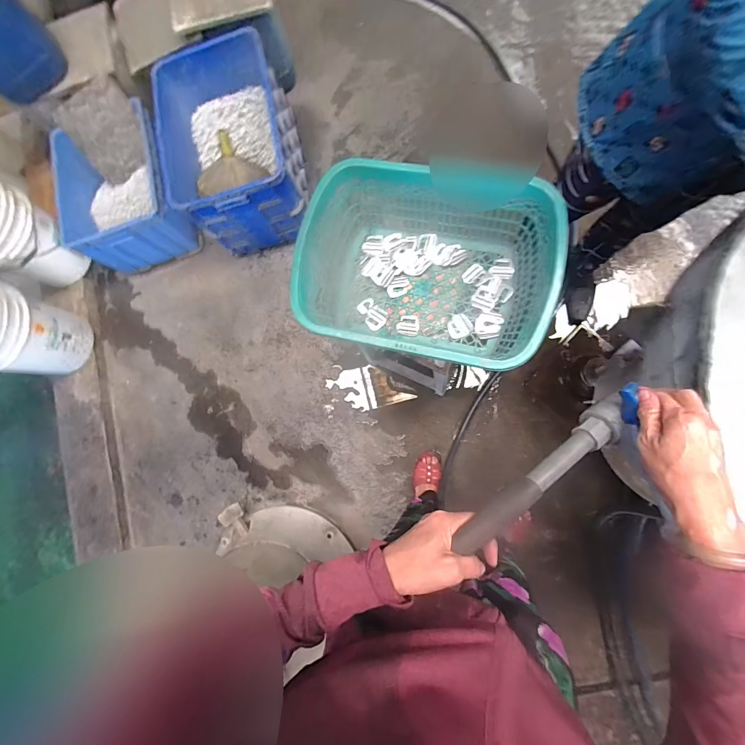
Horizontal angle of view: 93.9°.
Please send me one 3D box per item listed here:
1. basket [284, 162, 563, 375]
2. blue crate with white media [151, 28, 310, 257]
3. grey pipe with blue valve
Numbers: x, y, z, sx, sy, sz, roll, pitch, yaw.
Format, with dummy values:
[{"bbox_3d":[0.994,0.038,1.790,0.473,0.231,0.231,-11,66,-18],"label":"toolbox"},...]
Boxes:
[{"bbox_3d":[0.101,-0.199,0.692,0.454,0.168,0.348,14,86,10],"label":"basket"},{"bbox_3d":[-0.535,-0.860,1.385,0.483,0.378,0.604,-16,81,7],"label":"blue crate with white media"},{"bbox_3d":[0.178,0.099,0.345,0.233,0.042,0.037,-34,82,-13],"label":"grey pipe with blue valve"}]

